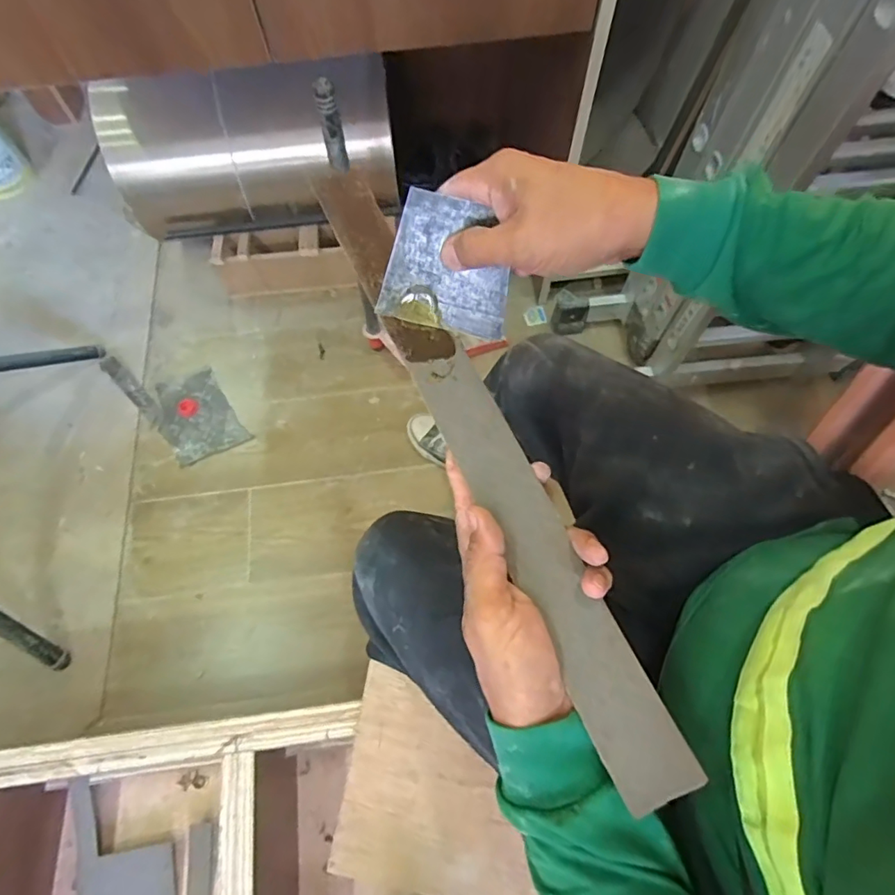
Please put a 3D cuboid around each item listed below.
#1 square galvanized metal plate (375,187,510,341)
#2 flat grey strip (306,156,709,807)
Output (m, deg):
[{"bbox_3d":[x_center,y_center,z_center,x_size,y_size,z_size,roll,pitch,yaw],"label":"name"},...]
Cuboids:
[{"bbox_3d":[0.002,-0.132,0.380,0.096,0.095,0.005,14,41,-1],"label":"square galvanized metal plate"},{"bbox_3d":[0.008,-0.032,0.381,0.043,0.013,0.537,-24,67,-9],"label":"flat grey strip"}]

